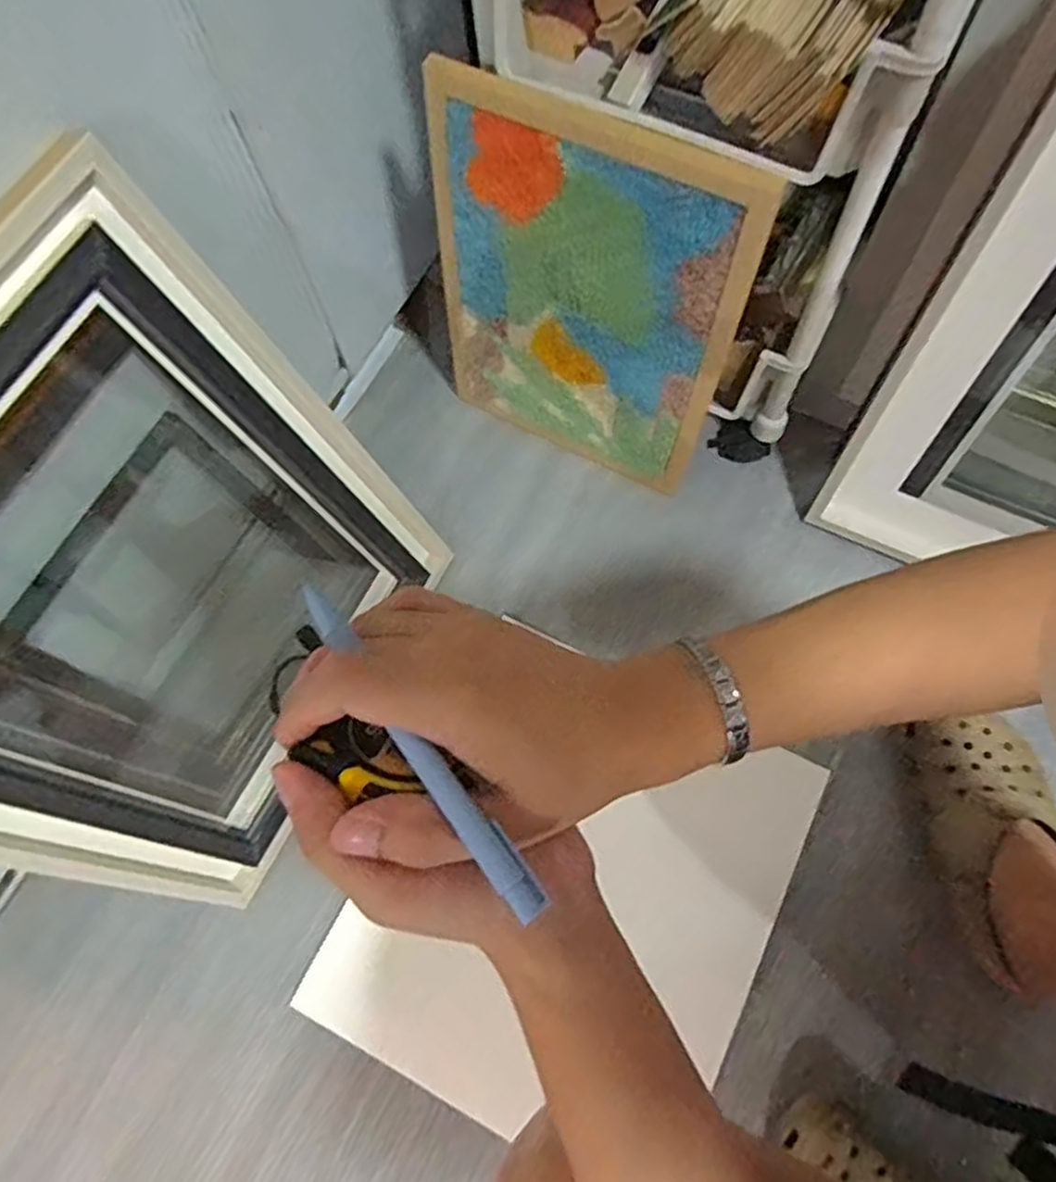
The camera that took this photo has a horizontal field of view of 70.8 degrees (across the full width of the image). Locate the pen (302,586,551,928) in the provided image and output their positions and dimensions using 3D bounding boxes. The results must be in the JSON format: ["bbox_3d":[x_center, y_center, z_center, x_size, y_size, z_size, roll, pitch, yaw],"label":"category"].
[{"bbox_3d":[-0.038,0.055,0.258,0.011,0.006,0.127,-37,79,-11],"label":"pen"}]

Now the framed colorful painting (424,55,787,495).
[{"bbox_3d":[0.043,-0.247,0.671,0.273,0.360,0.021,27,67,12],"label":"framed colorful painting"}]

